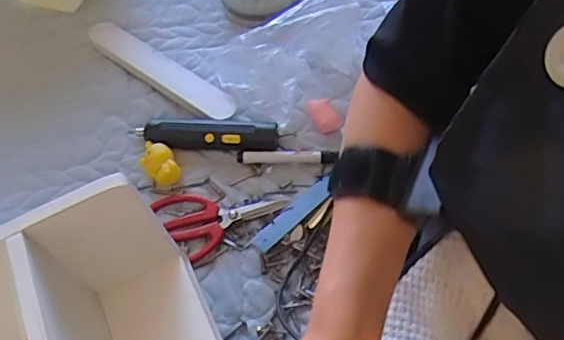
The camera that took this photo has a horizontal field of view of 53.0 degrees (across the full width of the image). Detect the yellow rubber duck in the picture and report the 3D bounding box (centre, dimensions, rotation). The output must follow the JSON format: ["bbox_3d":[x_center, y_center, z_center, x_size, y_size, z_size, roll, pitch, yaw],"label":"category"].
[{"bbox_3d":[-0.143,-0.009,0.661,0.037,0.027,0.056,-28,60,-16],"label":"yellow rubber duck"}]

